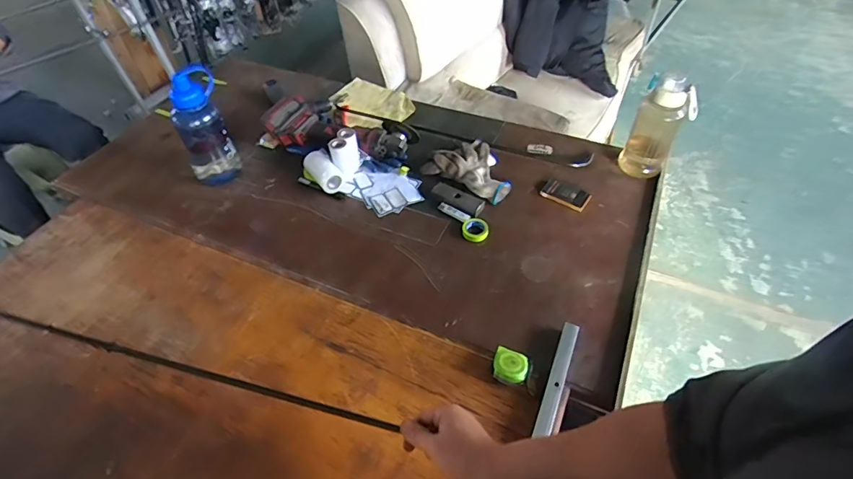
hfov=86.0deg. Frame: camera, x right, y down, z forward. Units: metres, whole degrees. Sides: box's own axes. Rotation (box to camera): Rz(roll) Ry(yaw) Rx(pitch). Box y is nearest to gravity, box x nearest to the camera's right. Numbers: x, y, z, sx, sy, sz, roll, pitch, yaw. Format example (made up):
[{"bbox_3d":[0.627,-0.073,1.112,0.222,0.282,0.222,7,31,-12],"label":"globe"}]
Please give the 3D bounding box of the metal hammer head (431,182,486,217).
[{"bbox_3d":[0.076,-0.098,1.056,0.131,0.017,0.049,34,56,29],"label":"metal hammer head"}]

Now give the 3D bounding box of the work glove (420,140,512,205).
[{"bbox_3d":[0.120,-0.174,1.101,0.208,0.031,0.141,34,59,27],"label":"work glove"}]

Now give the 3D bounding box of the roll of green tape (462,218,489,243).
[{"bbox_3d":[0.107,-0.020,0.999,0.054,0.018,0.063,-2,50,1],"label":"roll of green tape"}]

